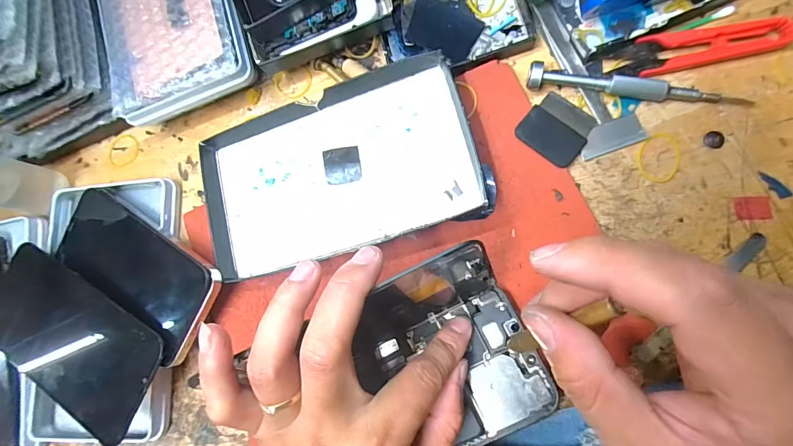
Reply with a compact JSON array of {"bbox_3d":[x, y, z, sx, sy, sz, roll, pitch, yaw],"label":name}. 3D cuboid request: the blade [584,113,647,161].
[{"bbox_3d":[0.134,-0.054,0.243,0.039,0.004,0.019,-21,79,7],"label":"blade"}]

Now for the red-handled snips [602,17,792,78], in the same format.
[{"bbox_3d":[0.182,-0.107,0.238,0.099,0.016,0.024,-9,80,9],"label":"red-handled snips"}]

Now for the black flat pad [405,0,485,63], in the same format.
[{"bbox_3d":[0.032,-0.134,0.268,0.049,0.005,0.035,29,88,13],"label":"black flat pad"}]

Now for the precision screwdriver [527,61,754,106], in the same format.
[{"bbox_3d":[0.145,-0.084,0.237,0.126,0.010,0.015,8,83,12],"label":"precision screwdriver"}]

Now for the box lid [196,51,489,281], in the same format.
[{"bbox_3d":[-0.041,-0.035,0.264,0.180,0.027,0.107,-19,79,8],"label":"box lid"}]

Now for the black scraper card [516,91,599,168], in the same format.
[{"bbox_3d":[0.101,-0.060,0.244,0.039,0.004,0.041,39,90,13],"label":"black scraper card"}]

